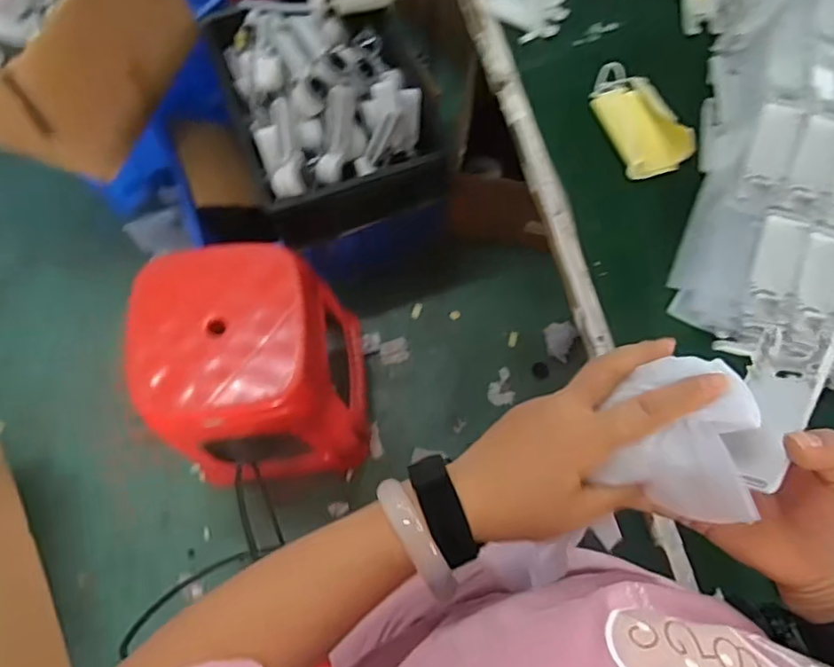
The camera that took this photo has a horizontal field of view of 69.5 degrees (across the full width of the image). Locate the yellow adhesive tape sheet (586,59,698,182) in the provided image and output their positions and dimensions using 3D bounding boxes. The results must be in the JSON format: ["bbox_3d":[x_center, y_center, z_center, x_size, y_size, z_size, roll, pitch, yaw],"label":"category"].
[{"bbox_3d":[0.251,-0.243,0.670,0.082,0.036,0.145,-11,72,-3],"label":"yellow adhesive tape sheet"}]

